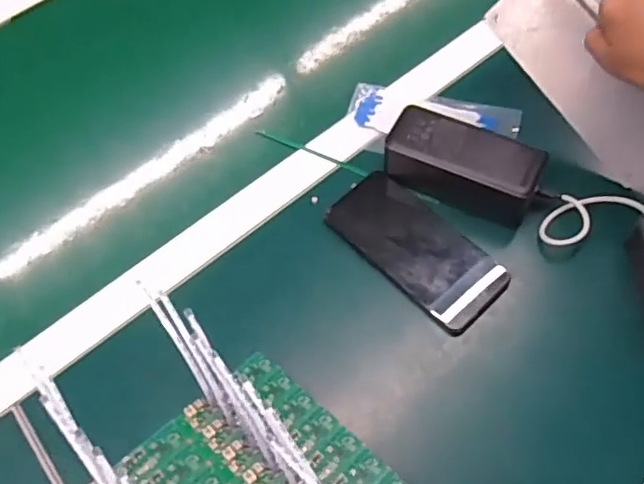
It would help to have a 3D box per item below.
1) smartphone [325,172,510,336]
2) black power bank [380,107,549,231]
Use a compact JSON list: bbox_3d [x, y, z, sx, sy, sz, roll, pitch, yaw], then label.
[{"bbox_3d":[0.079,0.003,0.487,0.069,0.016,0.154,-40,66,-17],"label":"smartphone"},{"bbox_3d":[0.121,-0.067,0.494,0.132,0.043,0.058,23,65,15],"label":"black power bank"}]

